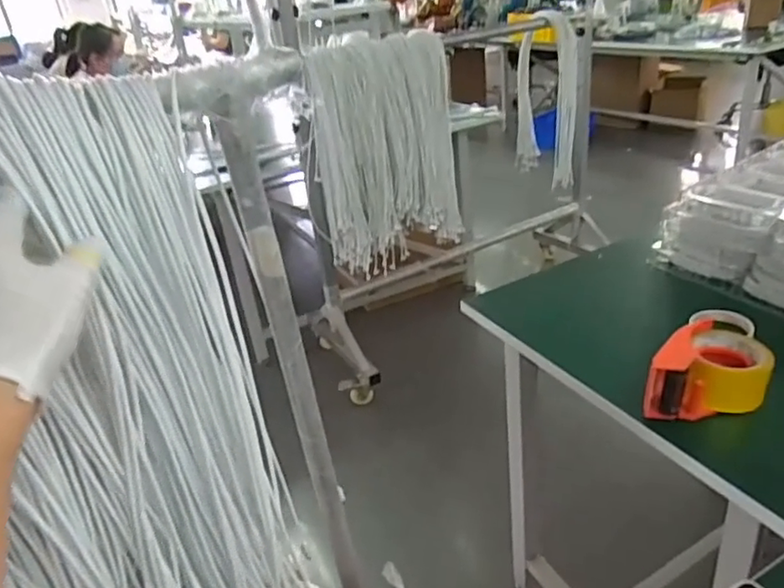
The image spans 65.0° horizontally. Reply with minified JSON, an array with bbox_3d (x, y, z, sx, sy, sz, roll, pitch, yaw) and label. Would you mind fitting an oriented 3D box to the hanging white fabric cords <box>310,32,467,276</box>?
[{"bbox_3d":[0.002,-0.408,1.862,0.138,0.652,0.458,21,39,41],"label":"hanging white fabric cords"}]

